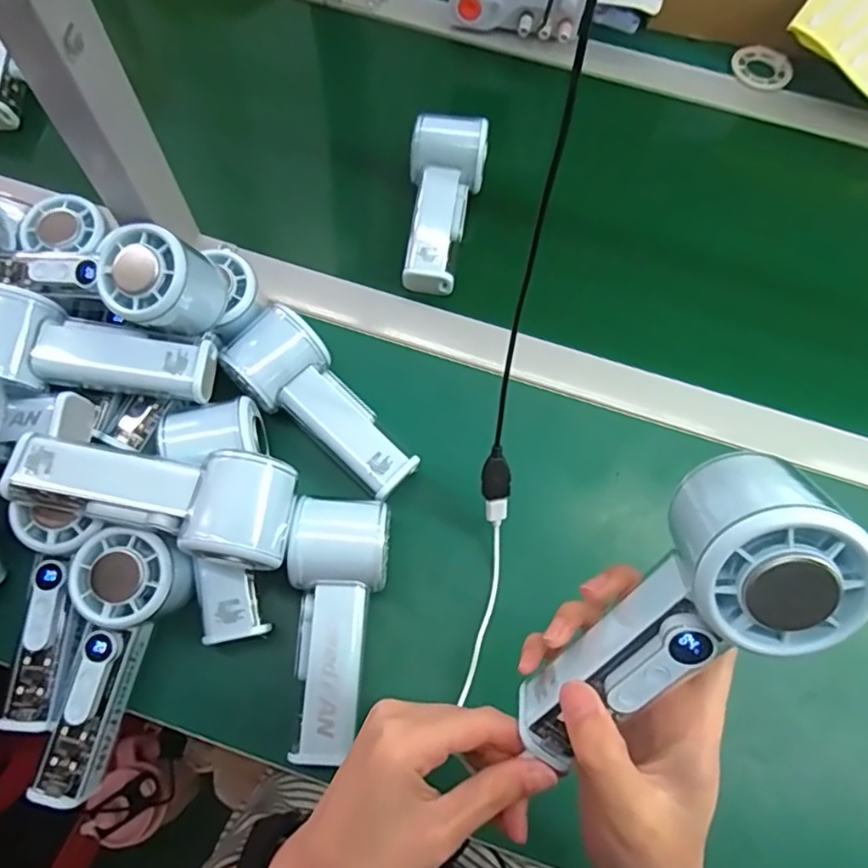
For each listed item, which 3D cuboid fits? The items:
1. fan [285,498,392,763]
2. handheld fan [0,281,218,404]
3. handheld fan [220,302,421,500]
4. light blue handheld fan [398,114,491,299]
[{"bbox_3d":[-0.059,0.116,0.372,0.056,0.052,0.147,4,68,0],"label":"fan"},{"bbox_3d":[-0.217,-0.050,0.388,0.149,0.049,0.056,13,70,-11],"label":"handheld fan"},{"bbox_3d":[-0.079,-0.017,0.423,0.058,0.045,0.150,-40,74,-16],"label":"handheld fan"},{"bbox_3d":[0.010,-0.185,0.490,0.059,0.039,0.139,4,68,0],"label":"light blue handheld fan"}]

